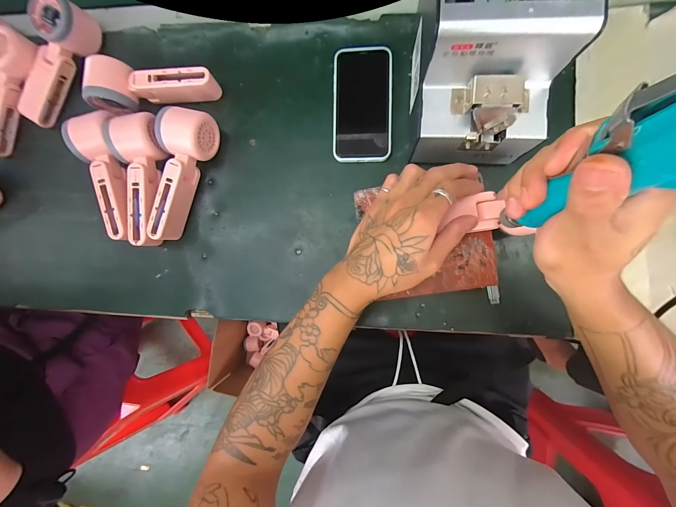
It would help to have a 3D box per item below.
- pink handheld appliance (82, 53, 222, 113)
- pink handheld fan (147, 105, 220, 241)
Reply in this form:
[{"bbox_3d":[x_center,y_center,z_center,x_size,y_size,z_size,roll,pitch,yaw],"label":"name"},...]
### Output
[{"bbox_3d":[-0.243,-0.219,0.386,0.161,0.061,0.058,3,87,6],"label":"pink handheld appliance"},{"bbox_3d":[-0.205,-0.099,0.375,0.051,0.065,0.164,15,89,7],"label":"pink handheld fan"}]

